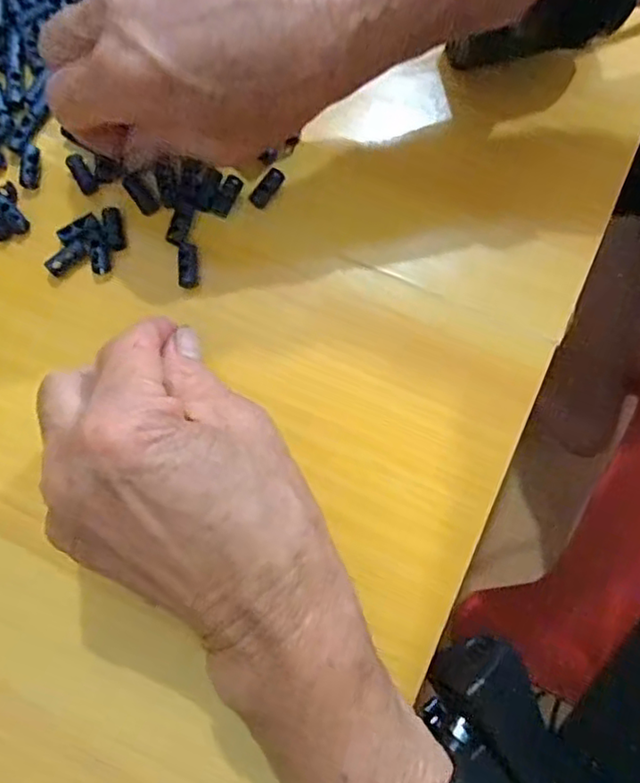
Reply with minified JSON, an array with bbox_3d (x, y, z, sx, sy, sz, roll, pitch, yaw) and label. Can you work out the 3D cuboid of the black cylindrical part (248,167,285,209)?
[{"bbox_3d":[-0.023,-0.091,0.280,0.008,0.005,0.019,37,81,9],"label":"black cylindrical part"}]

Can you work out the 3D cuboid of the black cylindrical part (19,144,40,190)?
[{"bbox_3d":[-0.132,-0.102,0.286,0.008,0.006,0.019,0,77,2],"label":"black cylindrical part"}]

